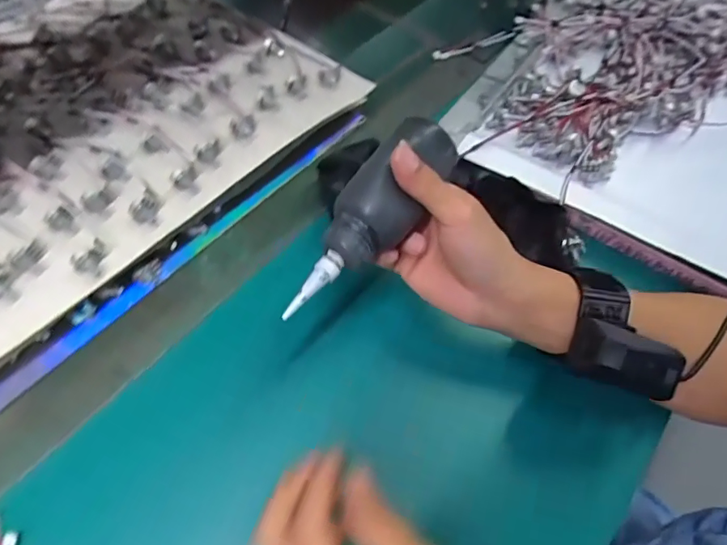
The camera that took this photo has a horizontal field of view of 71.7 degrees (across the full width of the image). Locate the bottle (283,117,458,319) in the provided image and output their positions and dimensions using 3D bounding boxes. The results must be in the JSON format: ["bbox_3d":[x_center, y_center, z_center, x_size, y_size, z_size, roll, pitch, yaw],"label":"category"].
[{"bbox_3d":[0.007,-0.034,0.300,0.042,0.039,0.143,34,76,16],"label":"bottle"}]

